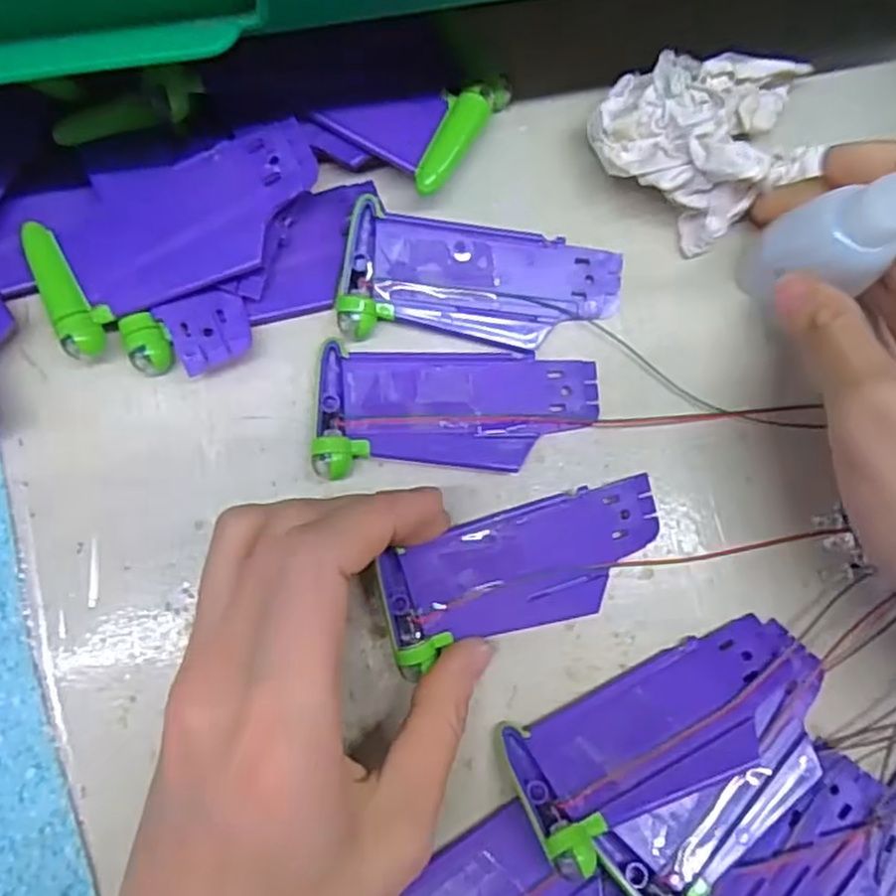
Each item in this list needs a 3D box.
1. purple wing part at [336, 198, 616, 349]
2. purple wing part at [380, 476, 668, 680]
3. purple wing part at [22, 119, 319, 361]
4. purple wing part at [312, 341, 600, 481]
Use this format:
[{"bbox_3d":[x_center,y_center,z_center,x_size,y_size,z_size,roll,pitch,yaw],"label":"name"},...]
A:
[{"bbox_3d":[0.011,-0.052,0.243,0.089,0.009,0.040,9,80,-4],"label":"purple wing part"},{"bbox_3d":[0.024,0.037,0.230,0.090,0.006,0.037,-21,85,-11],"label":"purple wing part"},{"bbox_3d":[-0.082,-0.069,0.226,0.090,0.008,0.046,-28,84,1],"label":"purple wing part"},{"bbox_3d":[0.004,-0.012,0.237,0.089,0.008,0.040,2,80,-5],"label":"purple wing part"}]

